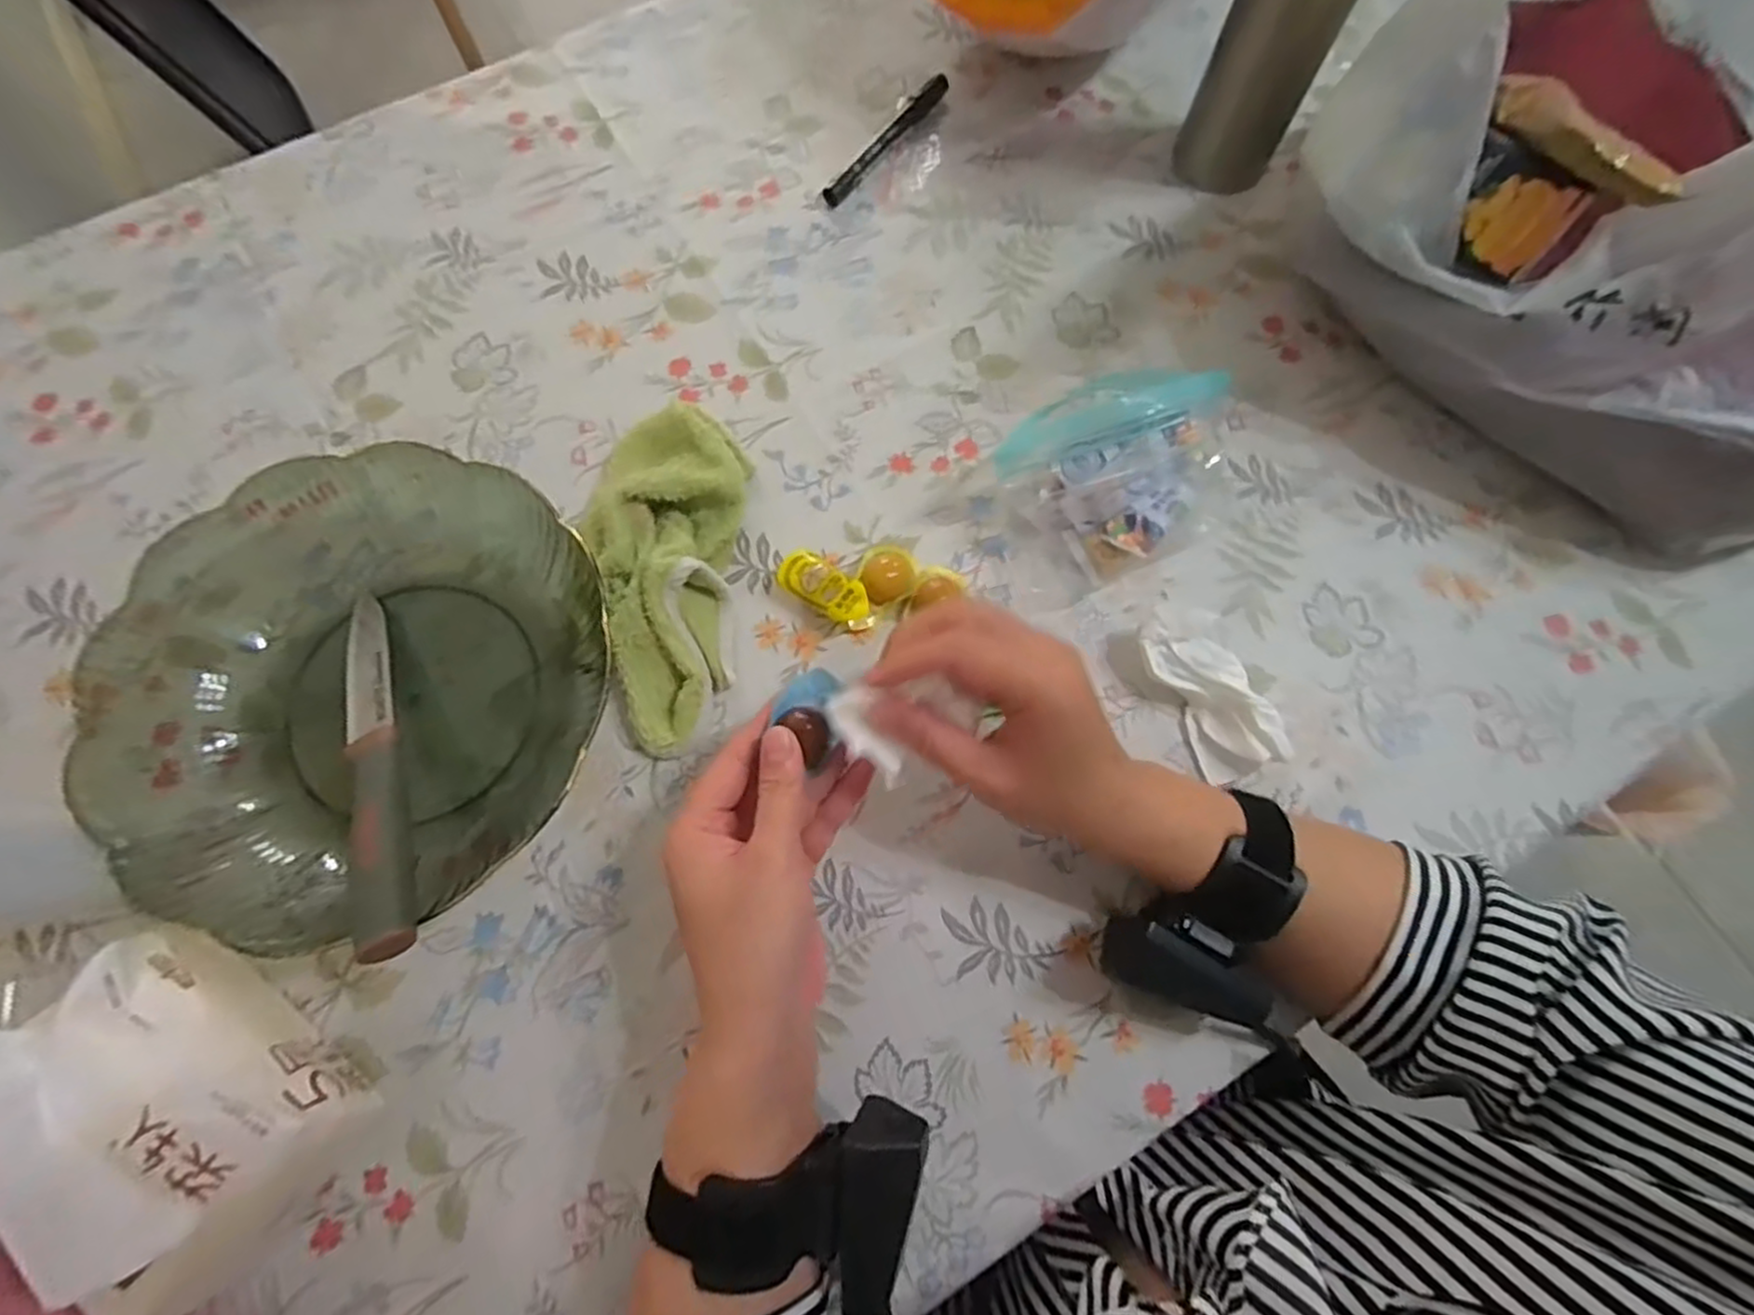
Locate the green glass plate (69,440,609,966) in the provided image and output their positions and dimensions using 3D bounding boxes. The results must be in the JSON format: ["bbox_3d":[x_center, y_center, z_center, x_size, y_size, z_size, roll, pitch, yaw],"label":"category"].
[{"bbox_3d":[-0.262,0.011,0.372,0.221,0.059,0.236,0,73,-1],"label":"green glass plate"}]

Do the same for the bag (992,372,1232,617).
[{"bbox_3d":[0.139,-0.104,0.424,0.151,0.039,0.107,-24,75,-8],"label":"bag"}]

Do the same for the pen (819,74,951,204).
[{"bbox_3d":[0.007,-0.367,0.520,0.017,0.014,0.136,34,76,9],"label":"pen"}]

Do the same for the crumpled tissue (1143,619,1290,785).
[{"bbox_3d":[0.180,0.019,0.392,0.043,0.026,0.086,-24,75,-8],"label":"crumpled tissue"}]

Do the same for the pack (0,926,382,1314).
[{"bbox_3d":[-0.294,0.183,0.293,0.129,0.106,0.088,37,76,10],"label":"pack"}]

